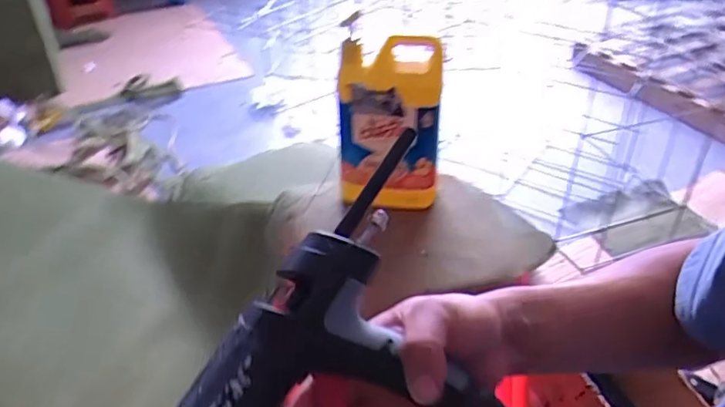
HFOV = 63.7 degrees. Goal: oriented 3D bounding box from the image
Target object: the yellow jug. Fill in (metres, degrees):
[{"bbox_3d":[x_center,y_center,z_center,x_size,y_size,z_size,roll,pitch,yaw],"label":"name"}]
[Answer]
[{"bbox_3d":[0.036,-0.104,0.793,0.130,0.232,0.063,4,36,8],"label":"yellow jug"}]

